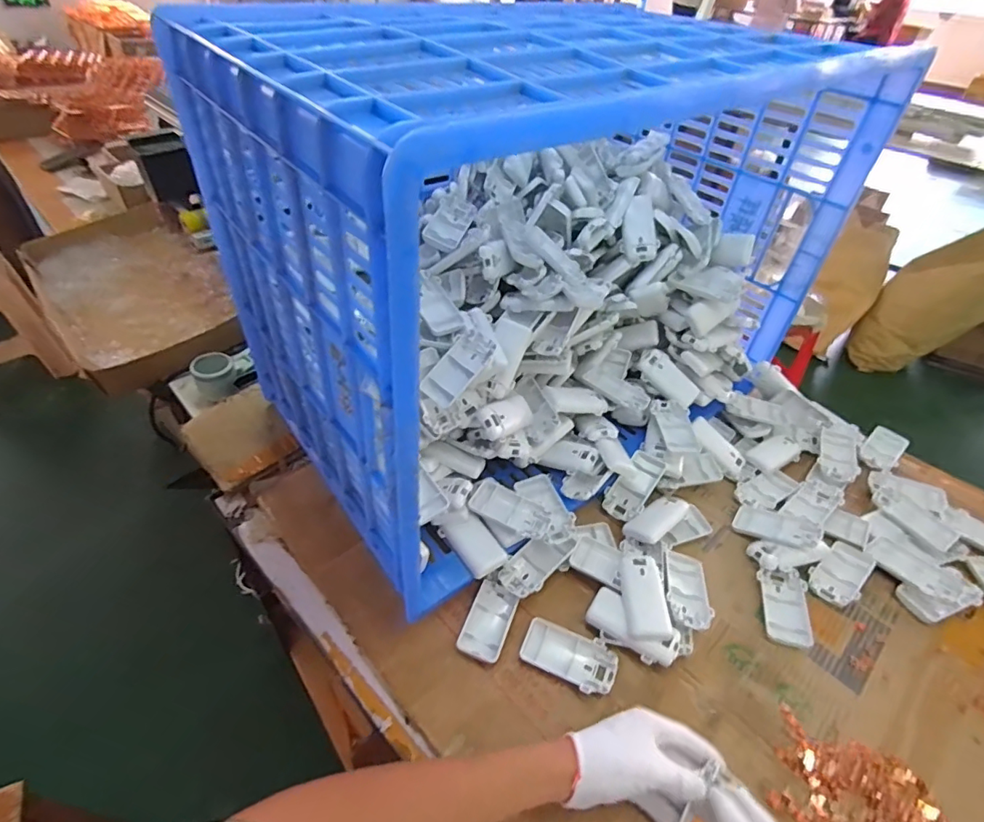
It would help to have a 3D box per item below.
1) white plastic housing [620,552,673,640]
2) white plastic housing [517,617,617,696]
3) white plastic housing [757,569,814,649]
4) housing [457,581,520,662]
[{"bbox_3d":[0.166,0.197,0.569,0.044,0.019,0.103,0,44,-1],"label":"white plastic housing"},{"bbox_3d":[0.081,0.257,0.542,0.096,0.012,0.050,20,48,19],"label":"white plastic housing"},{"bbox_3d":[0.335,0.222,0.586,0.052,0.015,0.089,9,45,9],"label":"white plastic housing"},{"bbox_3d":[-0.002,0.228,0.563,0.047,0.010,0.082,15,46,15],"label":"housing"}]

